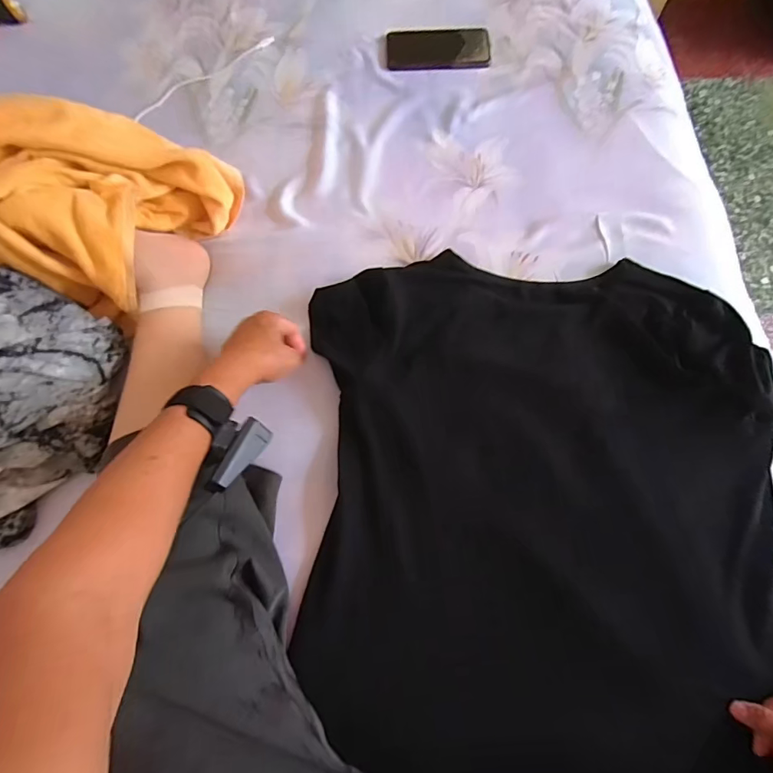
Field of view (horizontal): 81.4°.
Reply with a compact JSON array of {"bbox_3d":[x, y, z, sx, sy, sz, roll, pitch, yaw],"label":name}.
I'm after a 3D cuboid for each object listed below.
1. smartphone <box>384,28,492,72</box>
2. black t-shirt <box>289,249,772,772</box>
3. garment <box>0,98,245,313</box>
[{"bbox_3d":[0.078,-0.516,0.681,0.153,0.010,0.076,-2,71,-1],"label":"smartphone"},{"bbox_3d":[0.152,0.133,0.471,0.470,0.049,0.560,5,76,4],"label":"black t-shirt"},{"bbox_3d":[-0.335,-0.196,0.501,0.221,0.144,0.249,20,72,7],"label":"garment"}]

